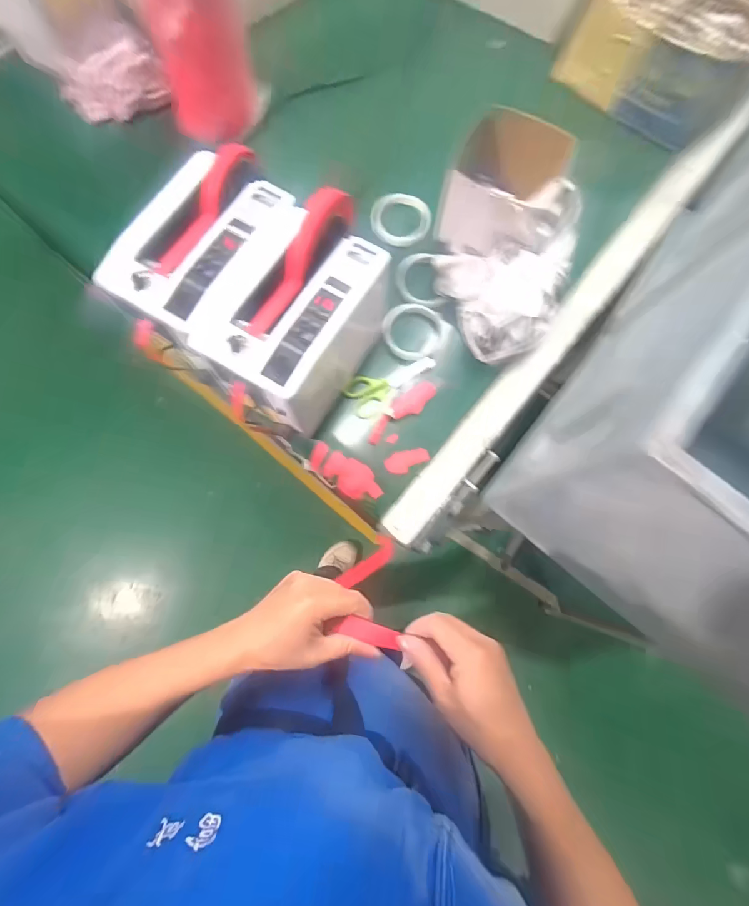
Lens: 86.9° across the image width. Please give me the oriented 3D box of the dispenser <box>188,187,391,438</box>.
[{"bbox_3d":[-0.091,-0.165,0.495,0.148,0.154,0.229,30,79,5],"label":"dispenser"}]

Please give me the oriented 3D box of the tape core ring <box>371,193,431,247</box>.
[{"bbox_3d":[0.041,-0.366,0.620,0.091,0.011,0.087,0,78,-2],"label":"tape core ring"}]

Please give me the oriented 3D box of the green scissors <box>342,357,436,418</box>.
[{"bbox_3d":[0.026,-0.101,0.564,0.133,0.013,0.057,-30,80,-8],"label":"green scissors"}]

